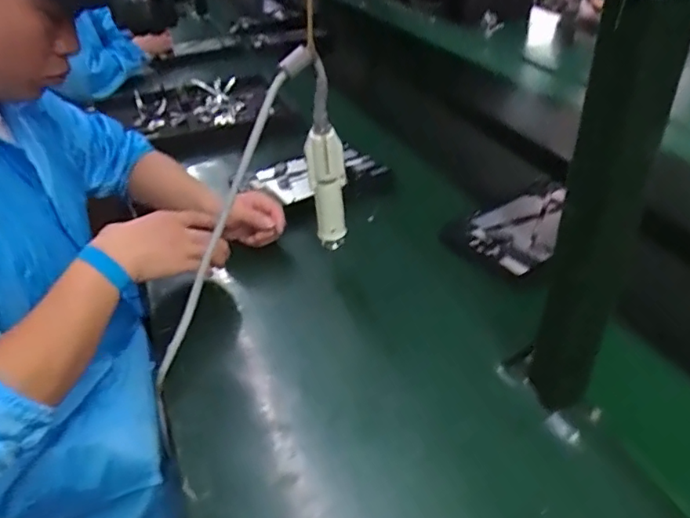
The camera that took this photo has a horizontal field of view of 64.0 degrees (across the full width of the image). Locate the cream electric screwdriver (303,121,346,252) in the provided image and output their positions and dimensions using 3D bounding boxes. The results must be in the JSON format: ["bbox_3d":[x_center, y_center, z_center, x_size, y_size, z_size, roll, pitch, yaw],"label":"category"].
[{"bbox_3d":[-0.022,-0.087,0.673,0.036,0.159,0.032,12,40,20],"label":"cream electric screwdriver"}]

